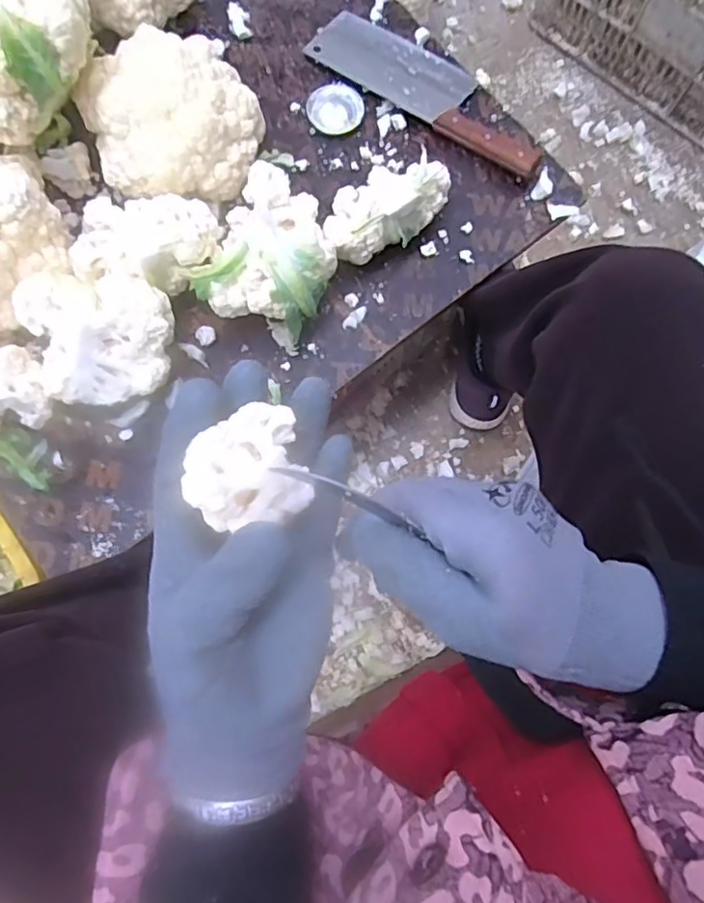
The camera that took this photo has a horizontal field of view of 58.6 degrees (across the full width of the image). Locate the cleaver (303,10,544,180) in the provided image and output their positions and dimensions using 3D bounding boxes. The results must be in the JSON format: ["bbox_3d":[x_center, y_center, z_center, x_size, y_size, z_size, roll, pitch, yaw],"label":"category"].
[{"bbox_3d":[0.093,-0.424,0.728,0.309,0.031,0.089,39,79,7],"label":"cleaver"}]

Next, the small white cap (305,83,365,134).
[{"bbox_3d":[-0.019,-0.399,0.731,0.064,0.008,0.061,0,77,-1],"label":"small white cap"}]

